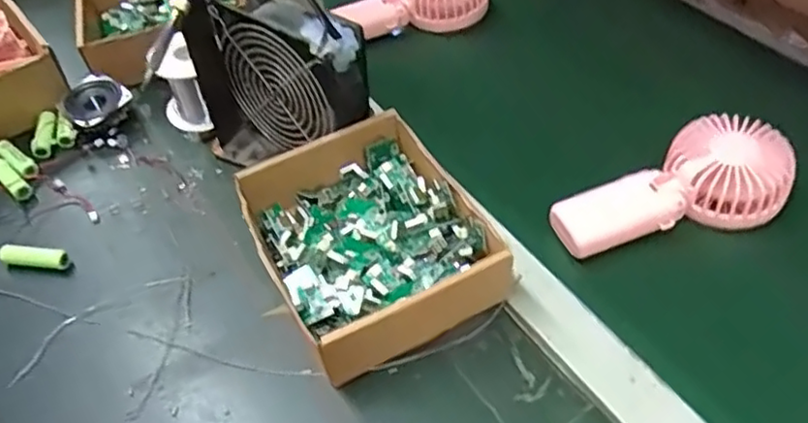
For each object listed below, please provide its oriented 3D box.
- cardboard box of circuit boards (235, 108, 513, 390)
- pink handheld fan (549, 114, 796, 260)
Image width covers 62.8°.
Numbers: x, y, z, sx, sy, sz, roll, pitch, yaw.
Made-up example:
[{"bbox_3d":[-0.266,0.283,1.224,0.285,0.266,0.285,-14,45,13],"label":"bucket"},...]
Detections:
[{"bbox_3d":[-0.026,0.018,0.471,0.145,0.057,0.170,-22,52,-17],"label":"cardboard box of circuit boards"},{"bbox_3d":[0.197,-0.016,0.489,0.170,0.054,0.079,-19,51,-14],"label":"pink handheld fan"}]

